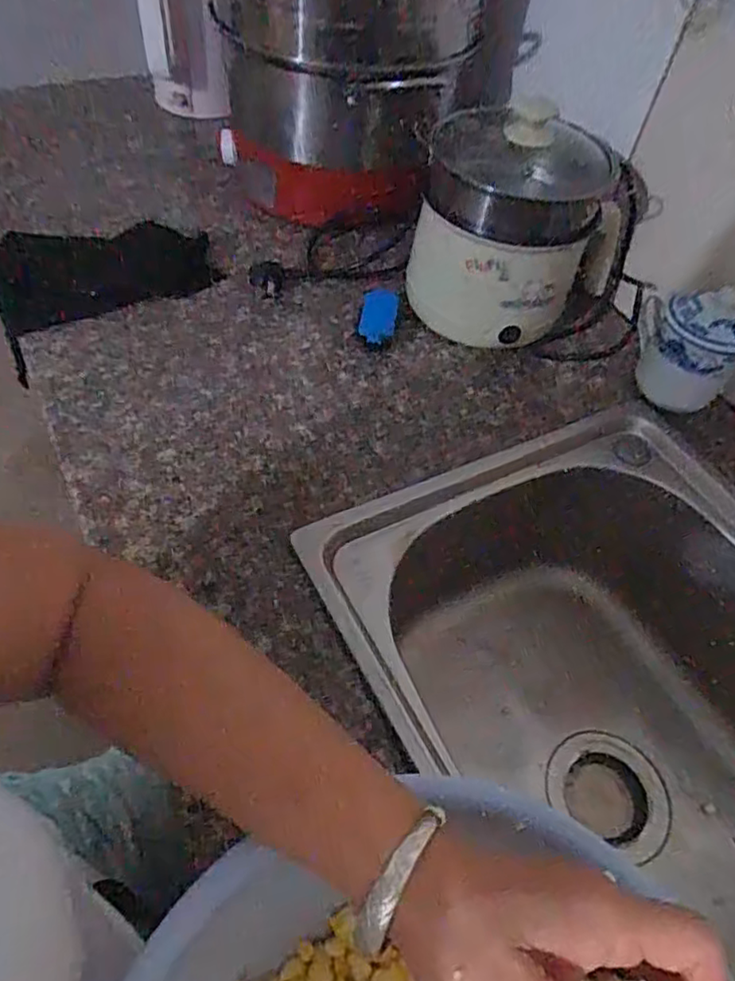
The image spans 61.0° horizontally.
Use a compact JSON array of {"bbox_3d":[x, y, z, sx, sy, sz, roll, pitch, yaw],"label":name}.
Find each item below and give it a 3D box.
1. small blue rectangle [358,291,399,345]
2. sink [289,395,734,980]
[{"bbox_3d":[0.012,-0.185,0.656,0.035,0.010,0.085,8,53,1],"label":"small blue rectangle"},{"bbox_3d":[0.231,0.214,0.499,0.382,0.203,0.522,-22,58,-23],"label":"sink"}]

